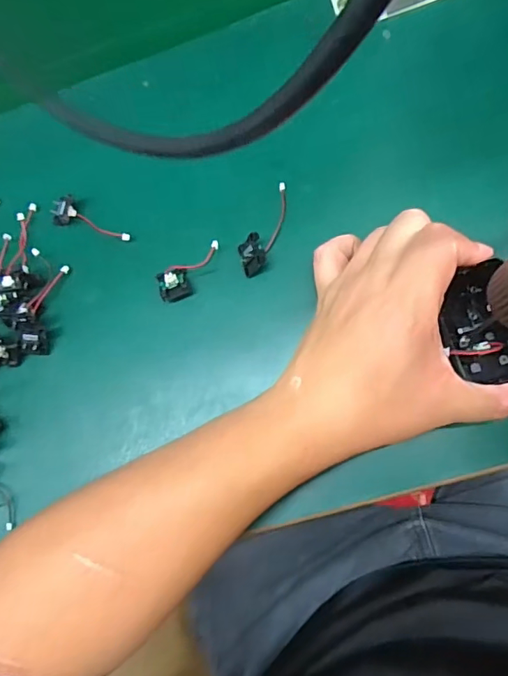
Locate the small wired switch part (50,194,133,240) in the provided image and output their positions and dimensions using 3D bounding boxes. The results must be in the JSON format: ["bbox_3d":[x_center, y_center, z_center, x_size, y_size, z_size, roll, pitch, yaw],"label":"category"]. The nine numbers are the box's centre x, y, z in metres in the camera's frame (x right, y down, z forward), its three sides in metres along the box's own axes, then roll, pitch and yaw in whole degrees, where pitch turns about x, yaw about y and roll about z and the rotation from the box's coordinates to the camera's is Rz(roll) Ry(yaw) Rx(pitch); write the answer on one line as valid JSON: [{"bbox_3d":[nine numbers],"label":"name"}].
[{"bbox_3d":[-0.115,-0.086,0.362,0.060,0.007,0.021,15,85,11],"label":"small wired switch part"}]

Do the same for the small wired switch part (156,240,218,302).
[{"bbox_3d":[-0.043,-0.043,0.346,0.049,0.015,0.023,-27,79,5],"label":"small wired switch part"}]

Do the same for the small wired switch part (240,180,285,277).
[{"bbox_3d":[0.007,-0.075,0.342,0.019,0.017,0.068,23,87,11],"label":"small wired switch part"}]

